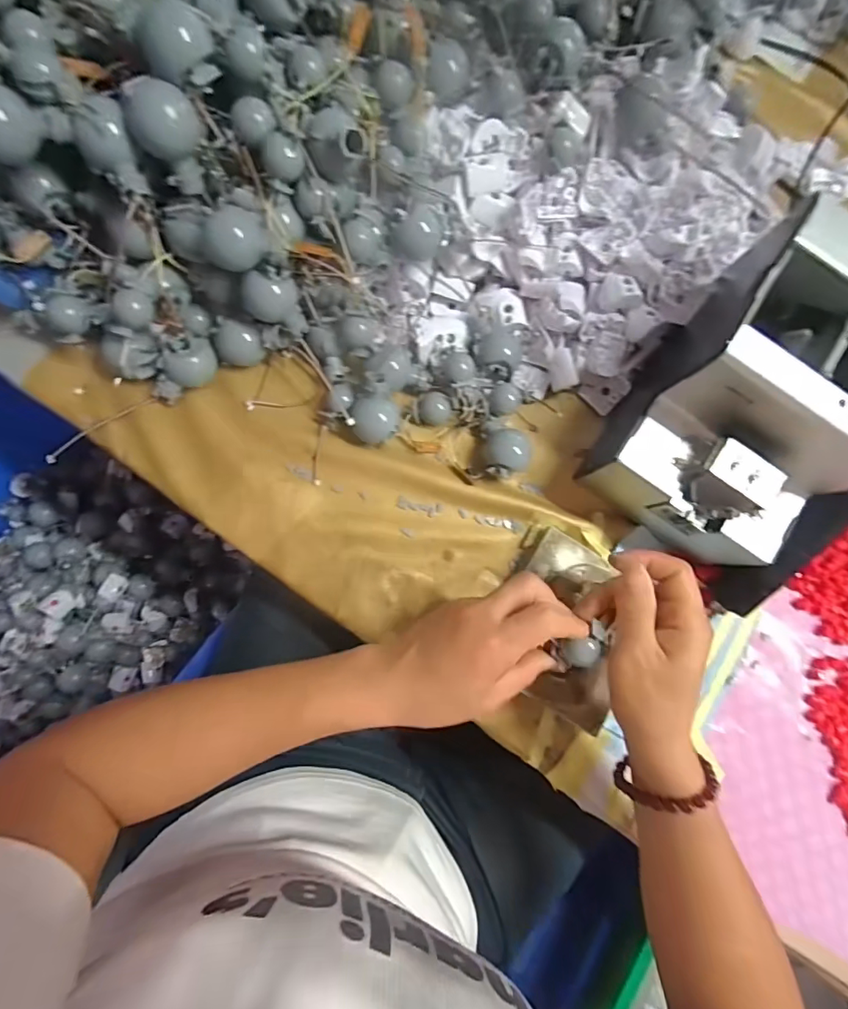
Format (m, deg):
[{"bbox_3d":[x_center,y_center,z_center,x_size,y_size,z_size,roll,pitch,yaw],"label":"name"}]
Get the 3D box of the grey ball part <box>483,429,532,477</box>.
[{"bbox_3d":[0.062,-0.040,0.382,0.037,0.029,0.033,-31,88,-7],"label":"grey ball part"}]

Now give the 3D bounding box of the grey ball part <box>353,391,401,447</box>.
[{"bbox_3d":[-0.036,-0.063,0.369,0.034,0.030,0.032,-4,85,-5],"label":"grey ball part"}]

